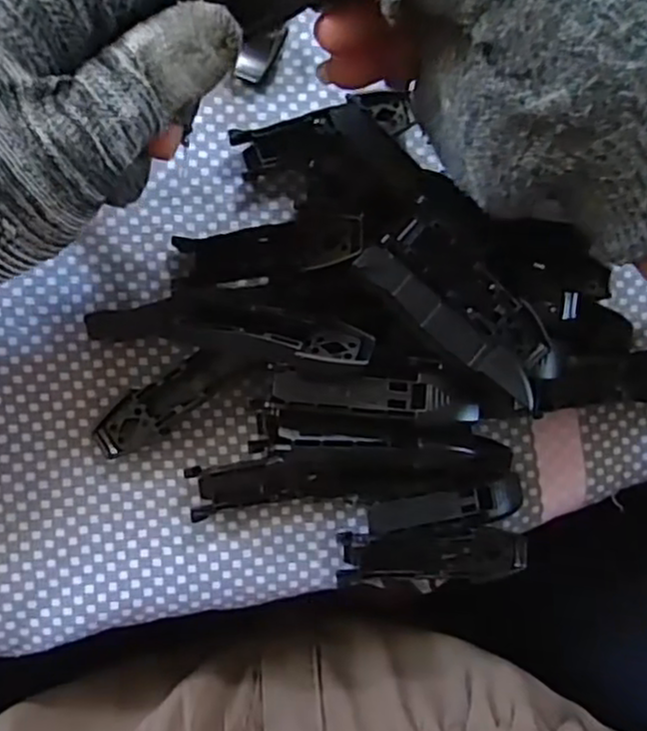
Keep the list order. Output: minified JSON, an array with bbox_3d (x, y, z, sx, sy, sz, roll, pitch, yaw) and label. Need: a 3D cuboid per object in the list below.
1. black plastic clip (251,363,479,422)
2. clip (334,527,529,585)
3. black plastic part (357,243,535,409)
[{"bbox_3d":[0.015,0.009,0.223,0.069,0.010,0.013,5,88,-6],"label":"black plastic clip"},{"bbox_3d":[0.040,0.069,0.258,0.067,0.010,0.019,0,87,-7],"label":"clip"},{"bbox_3d":[0.038,-0.012,0.212,0.067,0.005,0.011,41,85,-3],"label":"black plastic part"}]

